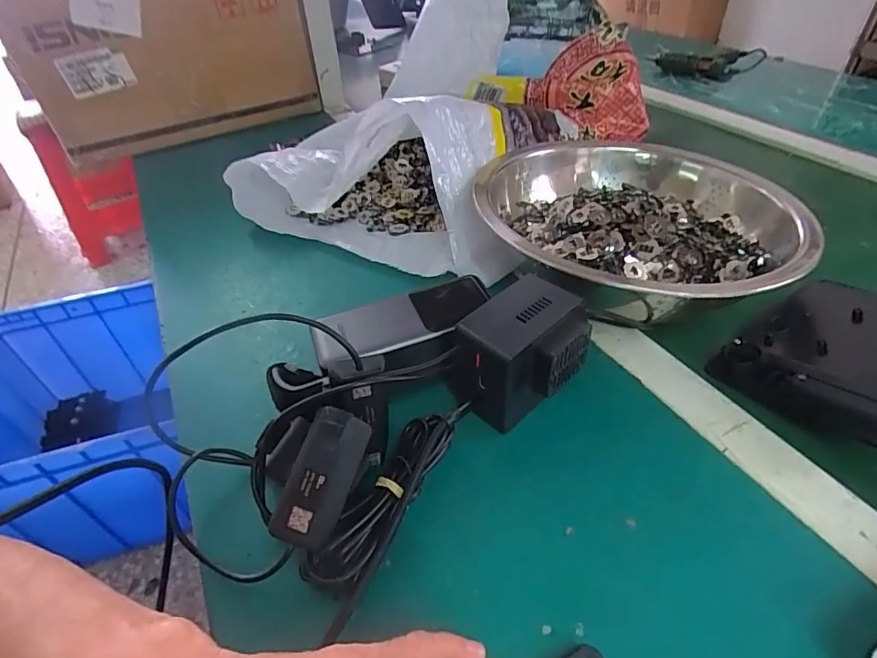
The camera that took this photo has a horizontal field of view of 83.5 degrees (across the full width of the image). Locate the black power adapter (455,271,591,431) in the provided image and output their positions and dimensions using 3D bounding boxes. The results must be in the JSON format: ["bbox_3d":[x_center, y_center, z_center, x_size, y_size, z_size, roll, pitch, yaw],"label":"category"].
[{"bbox_3d":[0.052,0.023,0.316,0.061,0.076,0.083,28,50,32],"label":"black power adapter"}]

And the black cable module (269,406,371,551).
[{"bbox_3d":[-0.060,0.078,0.256,0.028,0.021,0.069,18,79,23],"label":"black cable module"}]

